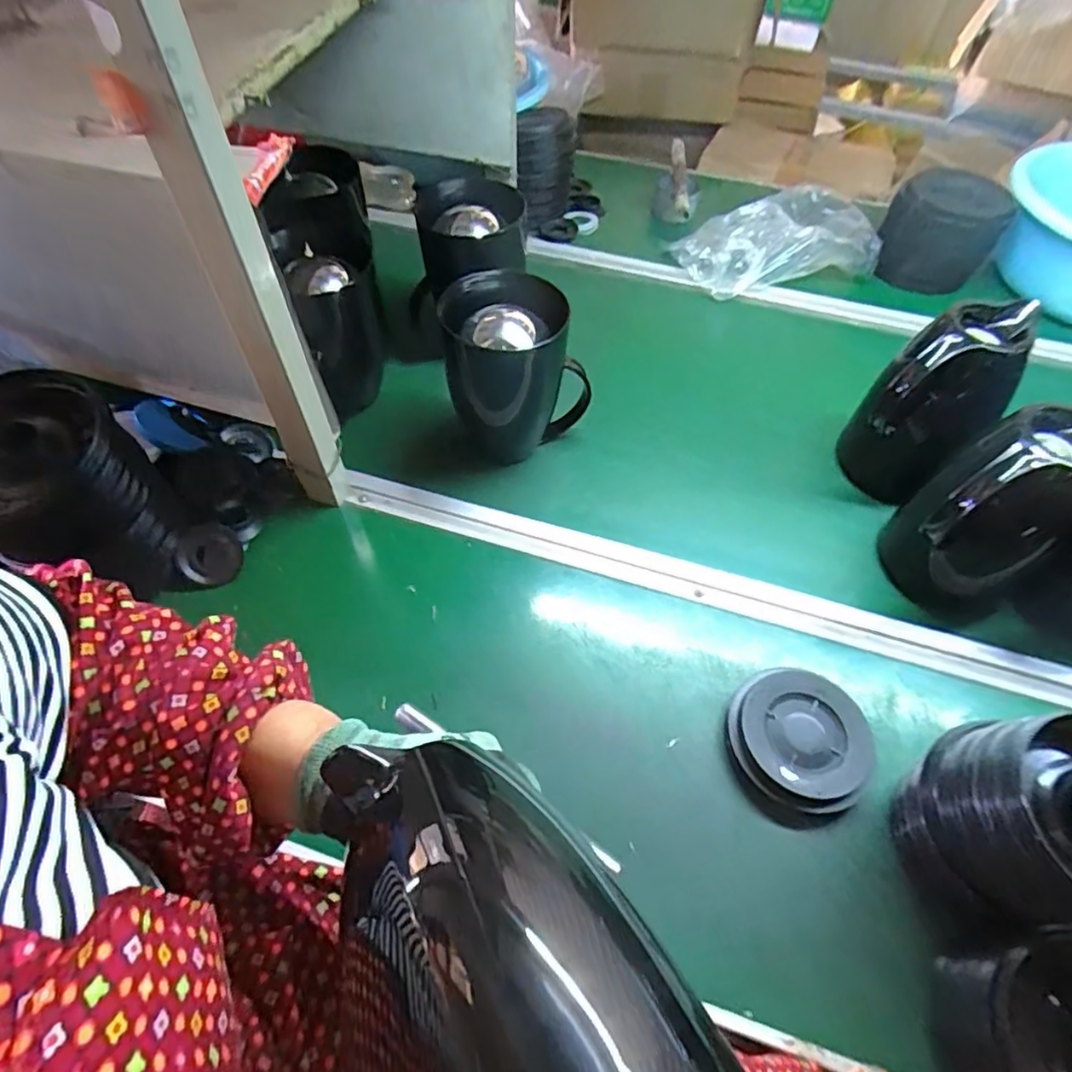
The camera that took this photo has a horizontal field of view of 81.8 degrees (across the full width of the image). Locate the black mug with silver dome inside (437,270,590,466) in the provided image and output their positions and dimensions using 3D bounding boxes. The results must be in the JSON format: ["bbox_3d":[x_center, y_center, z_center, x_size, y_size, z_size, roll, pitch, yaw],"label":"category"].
[{"bbox_3d":[-0.018,-0.168,0.679,0.160,0.185,0.110,-1,53,-3],"label":"black mug with silver dome inside"}]

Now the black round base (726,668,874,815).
[{"bbox_3d":[0.226,0.176,0.538,0.112,0.028,0.114,1,56,-1],"label":"black round base"}]

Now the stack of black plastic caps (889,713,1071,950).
[{"bbox_3d":[0.350,0.207,0.434,0.117,0.157,0.131,1,53,-1],"label":"stack of black plastic caps"}]

